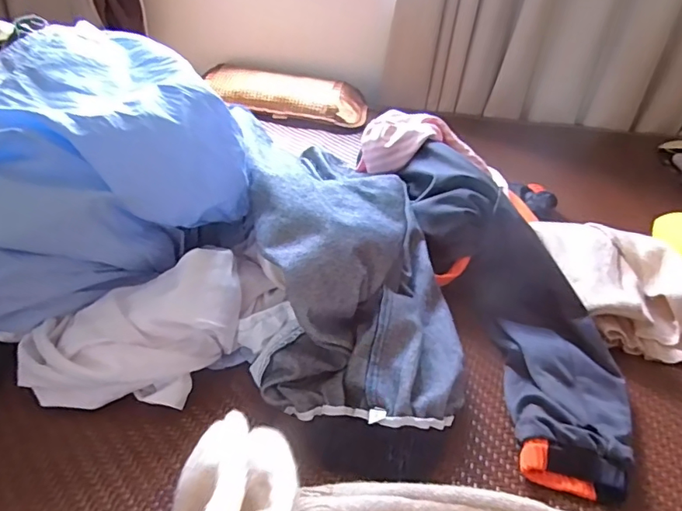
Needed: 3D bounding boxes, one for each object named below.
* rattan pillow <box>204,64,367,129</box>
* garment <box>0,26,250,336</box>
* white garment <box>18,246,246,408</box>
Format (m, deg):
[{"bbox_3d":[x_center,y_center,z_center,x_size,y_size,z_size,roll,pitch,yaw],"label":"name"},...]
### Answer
[{"bbox_3d":[-0.131,-0.390,1.220,0.387,0.078,0.154,5,33,-1],"label":"rattan pillow"},{"bbox_3d":[-0.321,-0.093,0.539,0.364,0.201,0.268,-18,40,-33],"label":"garment"},{"bbox_3d":[-0.198,0.071,0.480,0.208,0.103,0.104,-7,35,-20],"label":"white garment"}]

